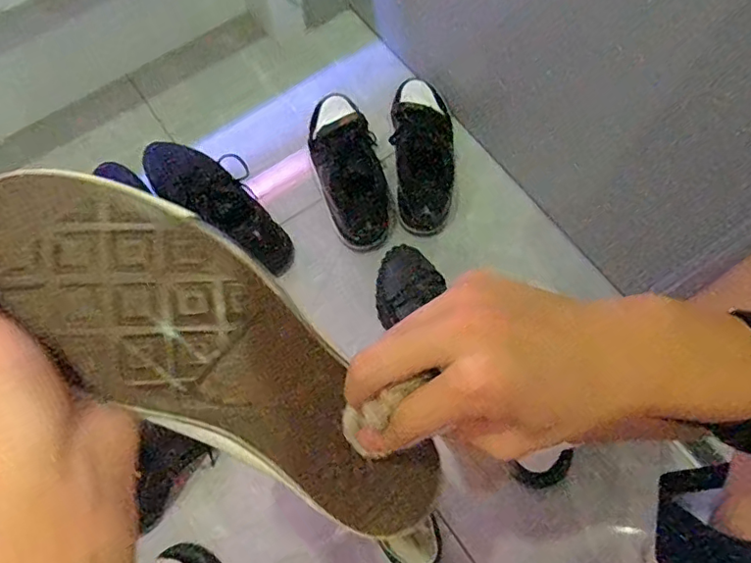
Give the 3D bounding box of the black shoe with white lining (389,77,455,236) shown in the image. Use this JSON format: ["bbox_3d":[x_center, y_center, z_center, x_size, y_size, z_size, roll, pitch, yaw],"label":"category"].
[{"bbox_3d":[0.083,-0.221,0.921,0.102,0.085,0.279,-1,82,0],"label":"black shoe with white lining"}]

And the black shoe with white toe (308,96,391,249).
[{"bbox_3d":[-0.045,-0.192,0.909,0.106,0.082,0.279,-17,69,-7],"label":"black shoe with white toe"}]

